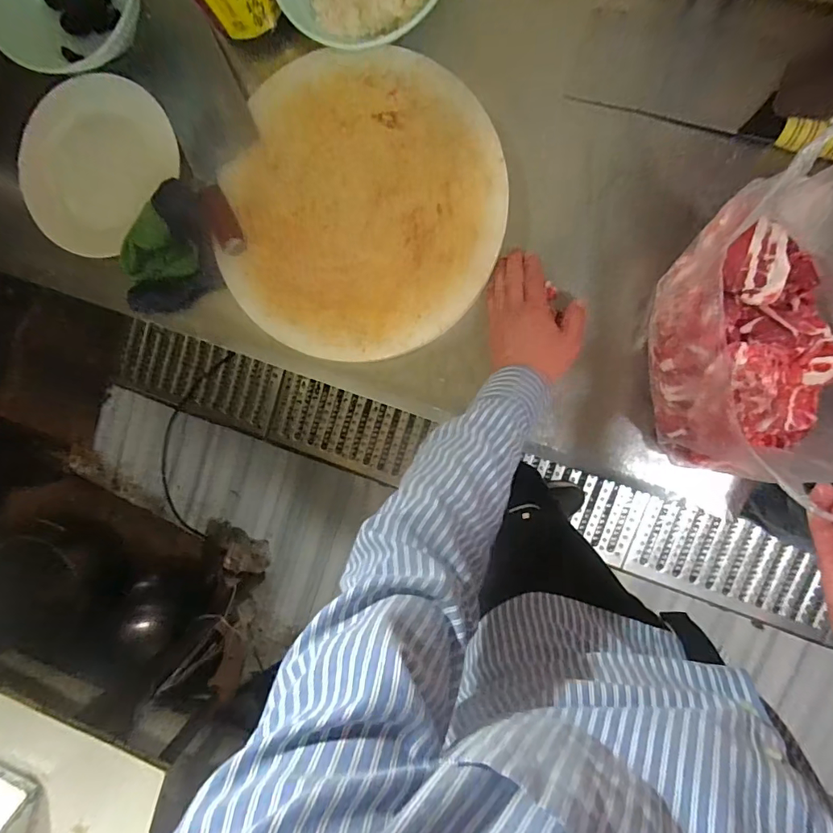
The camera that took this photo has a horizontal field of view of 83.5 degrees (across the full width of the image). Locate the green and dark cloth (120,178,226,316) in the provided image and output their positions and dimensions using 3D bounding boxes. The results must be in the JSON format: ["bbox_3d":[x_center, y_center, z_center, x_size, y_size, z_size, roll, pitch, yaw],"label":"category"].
[{"bbox_3d":[-0.347,-0.238,0.652,0.147,0.042,0.163,-9,93,8],"label":"green and dark cloth"}]

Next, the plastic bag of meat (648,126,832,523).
[{"bbox_3d":[0.329,-0.076,0.437,0.148,0.172,0.254,-7,93,8],"label":"plastic bag of meat"}]

